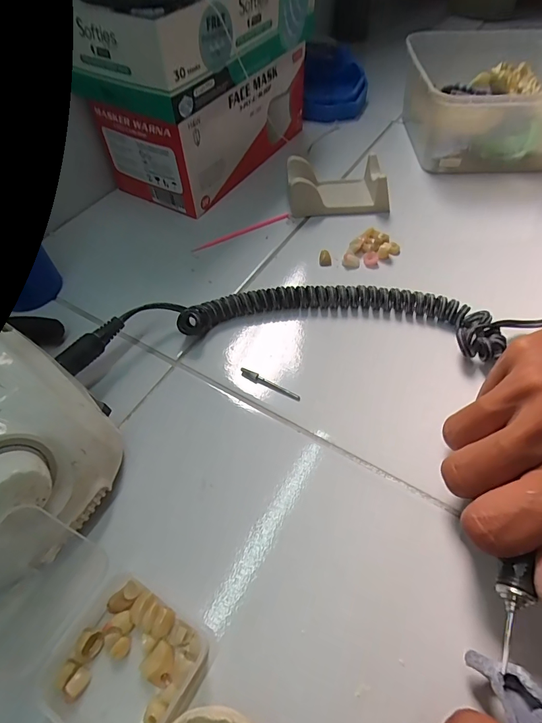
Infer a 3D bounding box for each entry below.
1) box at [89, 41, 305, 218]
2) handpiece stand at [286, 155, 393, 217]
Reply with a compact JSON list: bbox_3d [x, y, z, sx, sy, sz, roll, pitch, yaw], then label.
[{"bbox_3d":[-0.052,-0.242,0.388,0.110,0.082,0.201,26,59,19],"label":"box"},{"bbox_3d":[0.059,-0.163,0.359,0.087,0.028,0.046,-4,54,-1],"label":"handpiece stand"}]

